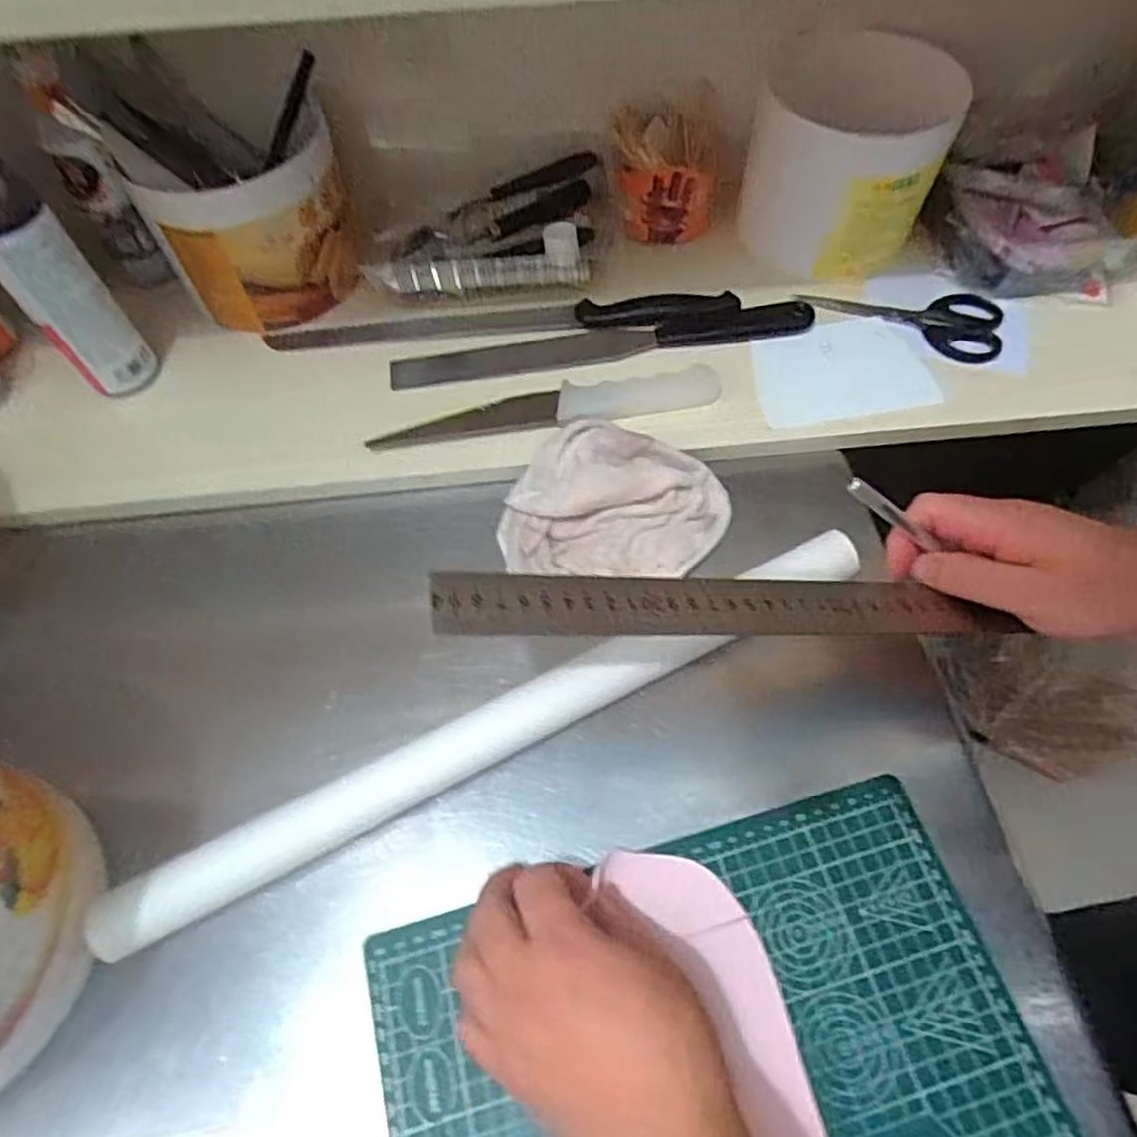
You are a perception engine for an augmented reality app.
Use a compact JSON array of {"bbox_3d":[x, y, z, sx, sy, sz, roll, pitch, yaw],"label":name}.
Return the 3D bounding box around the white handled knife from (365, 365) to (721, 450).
[{"bbox_3d":[-0.014,-0.114,0.504,0.245,0.011,0.034,-10,62,-4],"label":"white handled knife"}]

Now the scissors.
[{"bbox_3d":[0.255,-0.193,0.547,0.153,0.006,0.069,10,63,6],"label":"scissors"}]

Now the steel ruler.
[{"bbox_3d":[0.076,0.017,0.332,0.275,0.006,0.039,1,40,-16],"label":"steel ruler"}]

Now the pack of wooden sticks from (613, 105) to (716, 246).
[{"bbox_3d":[0.078,-0.313,0.567,0.084,0.079,0.052,-1,62,0],"label":"pack of wooden sticks"}]

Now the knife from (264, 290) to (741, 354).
[{"bbox_3d":[-0.052,-0.193,0.545,0.356,0.013,0.025,-4,62,-1],"label":"knife"}]

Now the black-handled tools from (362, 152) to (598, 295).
[{"bbox_3d":[-0.062,-0.275,0.571,0.175,0.042,0.134,-3,62,0],"label":"black-handled tools"}]

